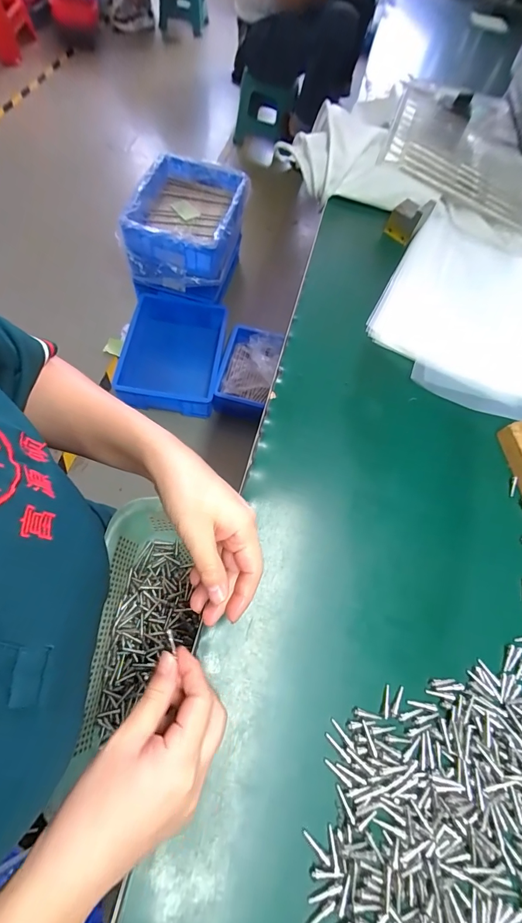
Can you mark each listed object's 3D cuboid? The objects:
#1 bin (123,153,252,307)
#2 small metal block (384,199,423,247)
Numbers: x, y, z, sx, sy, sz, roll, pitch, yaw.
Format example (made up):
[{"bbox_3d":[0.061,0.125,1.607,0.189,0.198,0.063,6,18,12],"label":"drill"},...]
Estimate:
[{"bbox_3d":[-0.235,-0.766,1.249,0.307,0.251,0.389,14,64,0],"label":"bin"},{"bbox_3d":[0.213,-0.353,0.559,0.046,0.047,0.030,33,47,17],"label":"small metal block"}]

